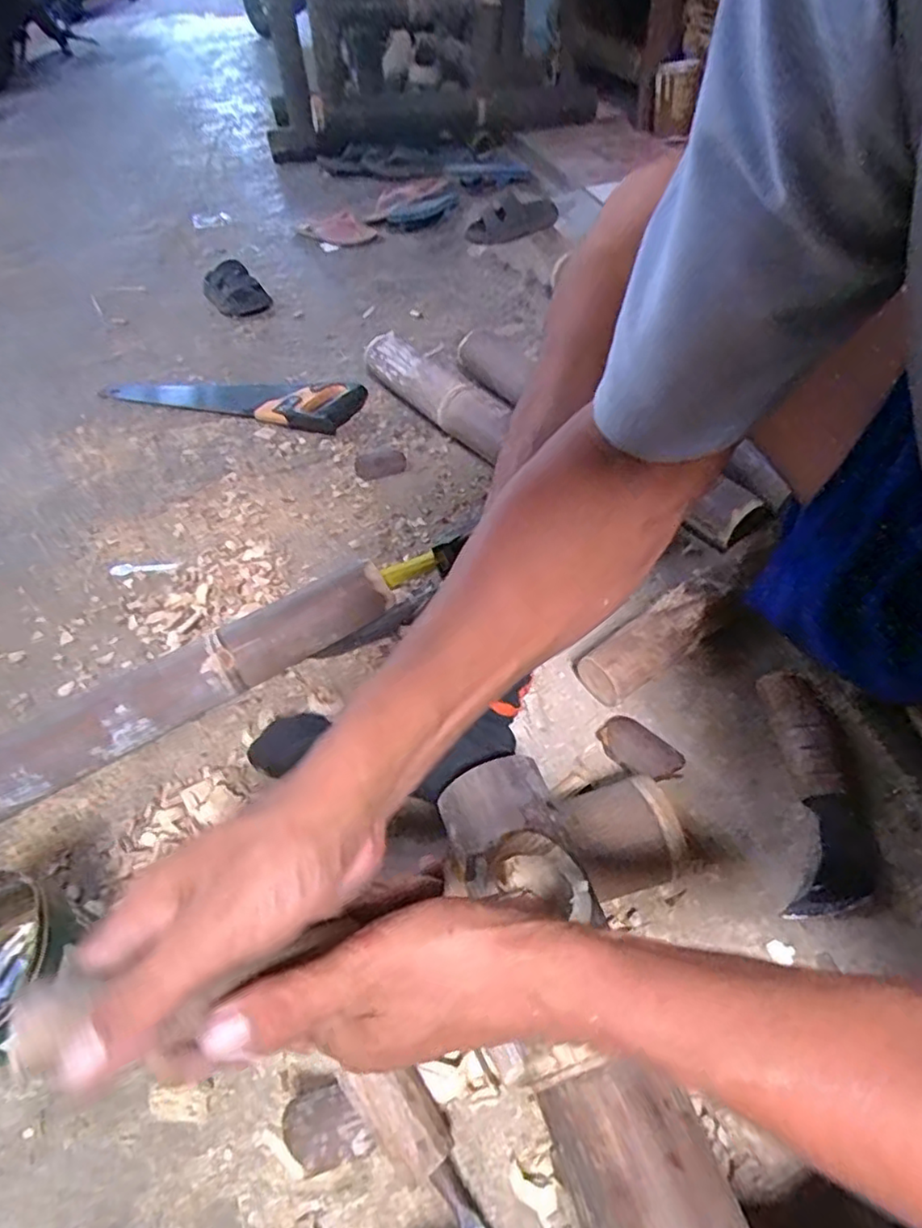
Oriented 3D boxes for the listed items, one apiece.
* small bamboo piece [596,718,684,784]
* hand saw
[{"bbox_3d":[0.163,0.125,0.578,0.075,0.008,0.044,32,58,27],"label":"small bamboo piece"},{"bbox_3d":[-0.364,-0.341,1.002,0.422,0.040,0.122,8,50,10],"label":"hand saw"}]

